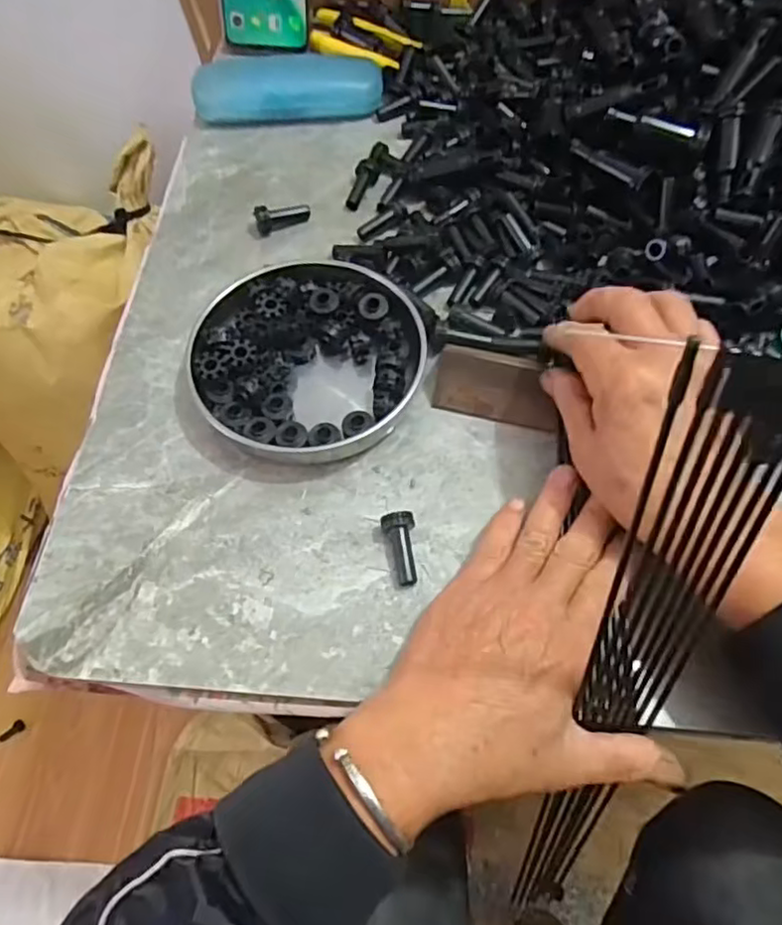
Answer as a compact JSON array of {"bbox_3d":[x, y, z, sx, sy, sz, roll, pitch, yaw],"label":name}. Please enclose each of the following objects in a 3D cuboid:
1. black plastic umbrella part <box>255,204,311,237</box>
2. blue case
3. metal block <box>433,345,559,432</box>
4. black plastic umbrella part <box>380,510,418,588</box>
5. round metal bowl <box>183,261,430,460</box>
[{"bbox_3d":[-0.077,-0.176,0.467,0.039,0.016,0.012,-17,63,-8],"label":"black plastic umbrella part"},{"bbox_3d":[-0.081,-0.299,0.525,0.144,0.030,0.048,-5,62,-1],"label":"blue case"},{"bbox_3d":[0.064,-0.044,0.389,0.072,0.006,0.038,12,106,9],"label":"metal block"},{"bbox_3d":[0.007,0.046,0.356,0.017,0.011,0.040,-12,62,-5],"label":"black plastic umbrella part"},{"bbox_3d":[-0.051,-0.065,0.399,0.133,0.021,0.128,0,62,1],"label":"round metal bowl"}]

